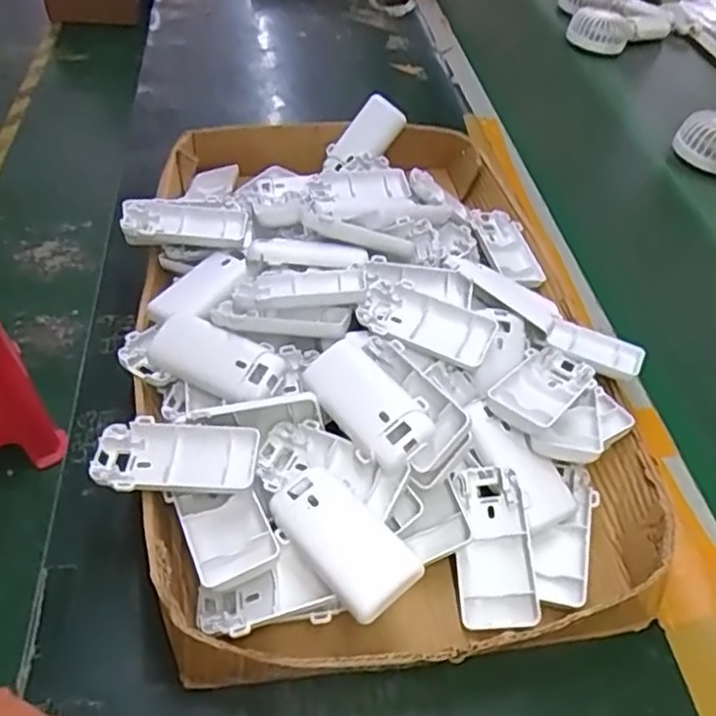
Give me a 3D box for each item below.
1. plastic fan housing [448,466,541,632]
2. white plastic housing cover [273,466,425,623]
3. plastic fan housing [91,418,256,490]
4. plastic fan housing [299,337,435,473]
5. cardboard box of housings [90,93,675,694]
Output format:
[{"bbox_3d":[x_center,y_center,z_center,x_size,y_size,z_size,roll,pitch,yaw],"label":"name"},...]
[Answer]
[{"bbox_3d":[0.083,0.115,0.416,0.043,0.024,0.095,2,61,-3],"label":"plastic fan housing"},{"bbox_3d":[-0.009,0.100,0.373,0.041,0.023,0.092,-27,53,-28],"label":"white plastic housing cover"},{"bbox_3d":[-0.108,0.058,0.406,0.094,0.011,0.047,0,45,-5],"label":"plastic fan housing"},{"bbox_3d":[0.006,0.032,0.431,0.044,0.025,0.094,-41,53,-1],"label":"plastic fan housing"},{"bbox_3d":[0.010,-0.033,0.538,0.364,0.089,0.533,-3,46,-8],"label":"cardboard box of housings"}]

